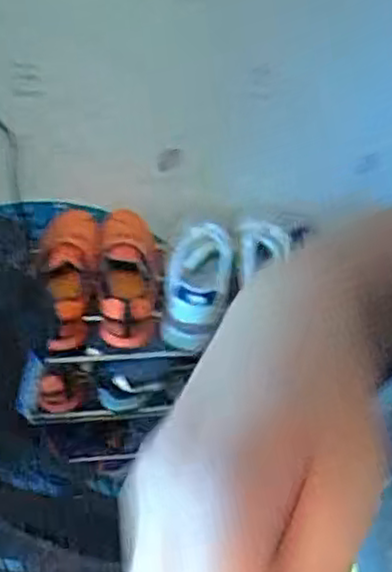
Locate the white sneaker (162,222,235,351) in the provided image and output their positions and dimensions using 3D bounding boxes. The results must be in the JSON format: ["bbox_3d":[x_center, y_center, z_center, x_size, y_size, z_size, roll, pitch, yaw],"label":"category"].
[{"bbox_3d":[0.006,-0.011,1.030,0.089,0.068,0.183,12,66,4],"label":"white sneaker"}]

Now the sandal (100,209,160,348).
[{"bbox_3d":[-0.101,-0.037,1.071,0.085,0.107,0.252,0,49,-6],"label":"sandal"}]

